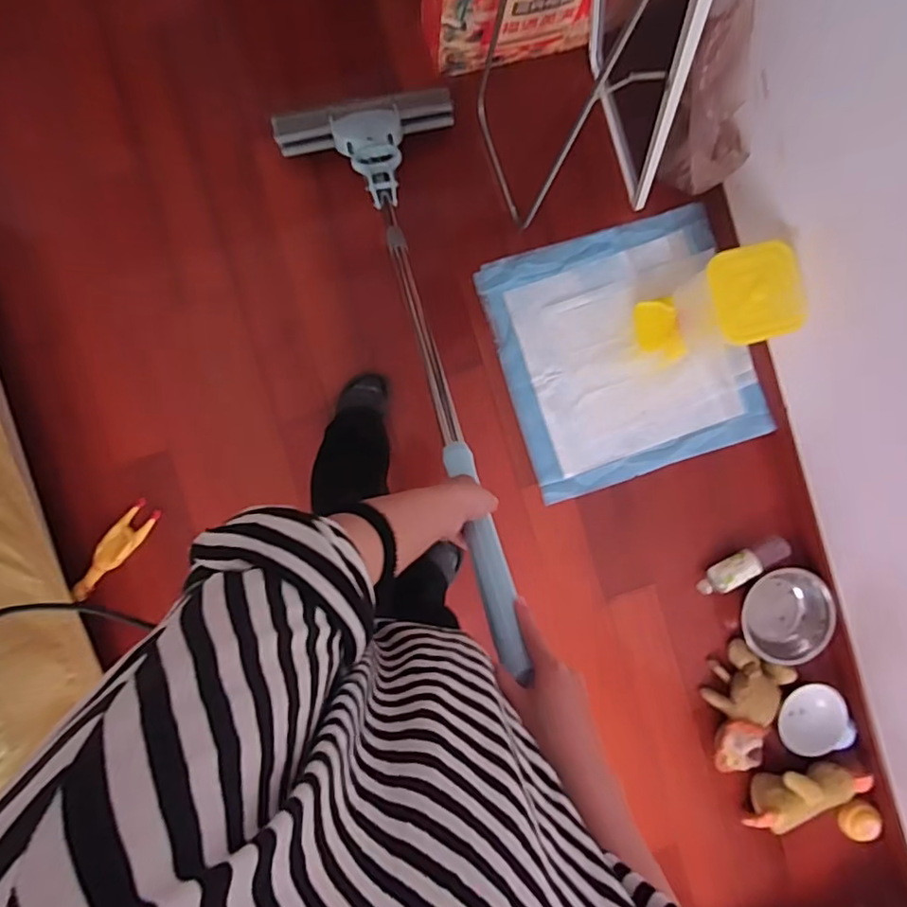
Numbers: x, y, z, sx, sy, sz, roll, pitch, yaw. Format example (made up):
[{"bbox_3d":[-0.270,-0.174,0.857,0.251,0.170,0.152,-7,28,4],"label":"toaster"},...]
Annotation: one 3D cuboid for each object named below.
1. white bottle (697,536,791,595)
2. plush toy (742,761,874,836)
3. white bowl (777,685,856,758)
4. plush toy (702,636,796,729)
[{"bbox_3d":[0.669,0.260,1.350,0.230,0.077,0.066,-26,92,-3],"label":"white bottle"},{"bbox_3d":[0.817,0.782,1.331,0.298,0.096,0.142,-2,88,-18],"label":"plush toy"},{"bbox_3d":[0.838,0.625,1.350,0.152,0.068,0.192,-22,86,19],"label":"white bowl"},{"bbox_3d":[0.683,0.531,1.338,0.163,0.078,0.167,22,87,-2],"label":"plush toy"}]

